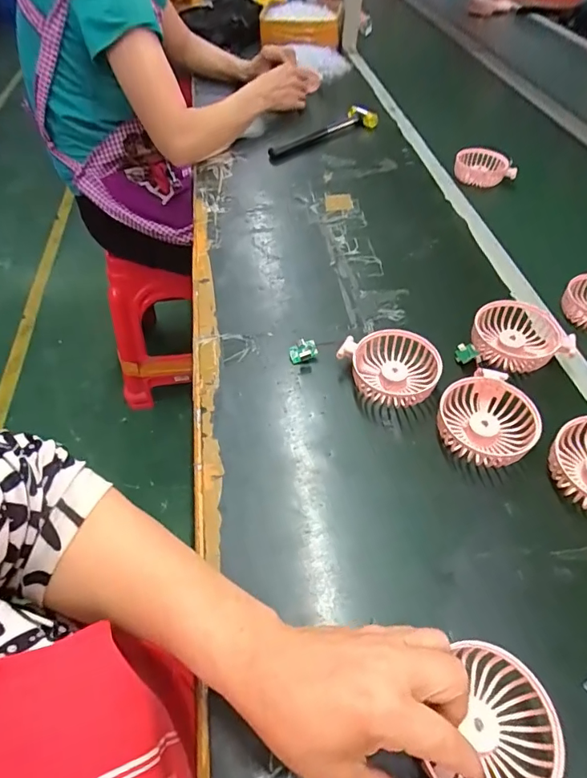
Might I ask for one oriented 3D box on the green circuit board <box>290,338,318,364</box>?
[{"bbox_3d":[0.011,-0.043,0.517,0.030,0.019,0.016,-16,53,-10],"label":"green circuit board"}]

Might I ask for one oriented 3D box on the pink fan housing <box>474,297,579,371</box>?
[{"bbox_3d":[0.248,-0.058,0.509,0.094,0.030,0.087,-1,52,2],"label":"pink fan housing"}]

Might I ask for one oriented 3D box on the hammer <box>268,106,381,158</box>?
[{"bbox_3d":[0.047,-0.486,0.865,0.224,0.034,0.058,-20,54,-17],"label":"hammer"}]

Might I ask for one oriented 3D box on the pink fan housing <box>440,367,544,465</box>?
[{"bbox_3d":[0.190,0.029,0.446,0.088,0.034,0.086,-1,52,2],"label":"pink fan housing"}]

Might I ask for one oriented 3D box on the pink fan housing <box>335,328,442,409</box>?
[{"bbox_3d":[0.108,-0.023,0.487,0.092,0.034,0.090,-17,53,-11],"label":"pink fan housing"}]

